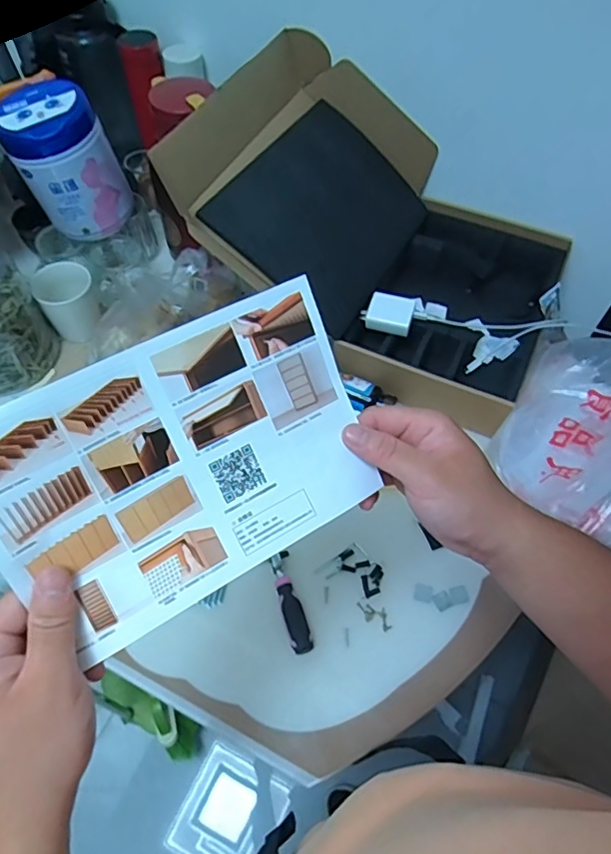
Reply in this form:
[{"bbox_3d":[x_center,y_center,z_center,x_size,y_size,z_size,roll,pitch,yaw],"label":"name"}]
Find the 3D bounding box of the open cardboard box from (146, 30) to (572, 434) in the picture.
[{"bbox_3d":[0.115,-0.273,0.789,0.492,0.272,0.384,23,61,13],"label":"open cardboard box"}]

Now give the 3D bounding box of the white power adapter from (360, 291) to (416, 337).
[{"bbox_3d":[0.117,-0.162,0.788,0.070,0.028,0.051,17,59,10],"label":"white power adapter"}]

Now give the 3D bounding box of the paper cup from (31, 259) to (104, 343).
[{"bbox_3d":[-0.351,-0.187,0.828,0.068,0.098,0.072,0,58,-1],"label":"paper cup"}]

